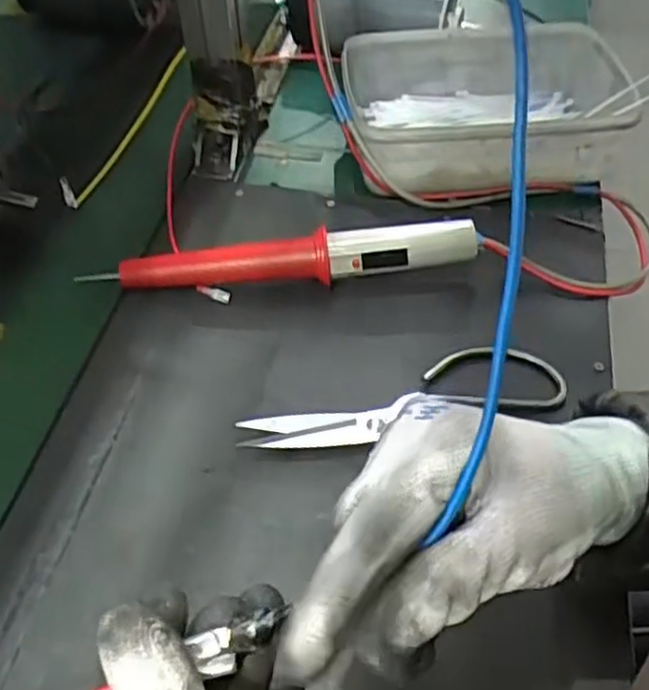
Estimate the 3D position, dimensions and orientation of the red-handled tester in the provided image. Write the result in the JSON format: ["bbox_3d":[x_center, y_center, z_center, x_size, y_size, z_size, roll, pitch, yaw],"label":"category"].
[{"bbox_3d":[-0.030,-0.057,0.506,0.268,0.041,0.027,-4,50,-1],"label":"red-handled tester"}]

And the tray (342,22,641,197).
[{"bbox_3d":[0.134,-0.199,0.603,0.227,0.066,0.155,-6,50,-3],"label":"tray"}]

